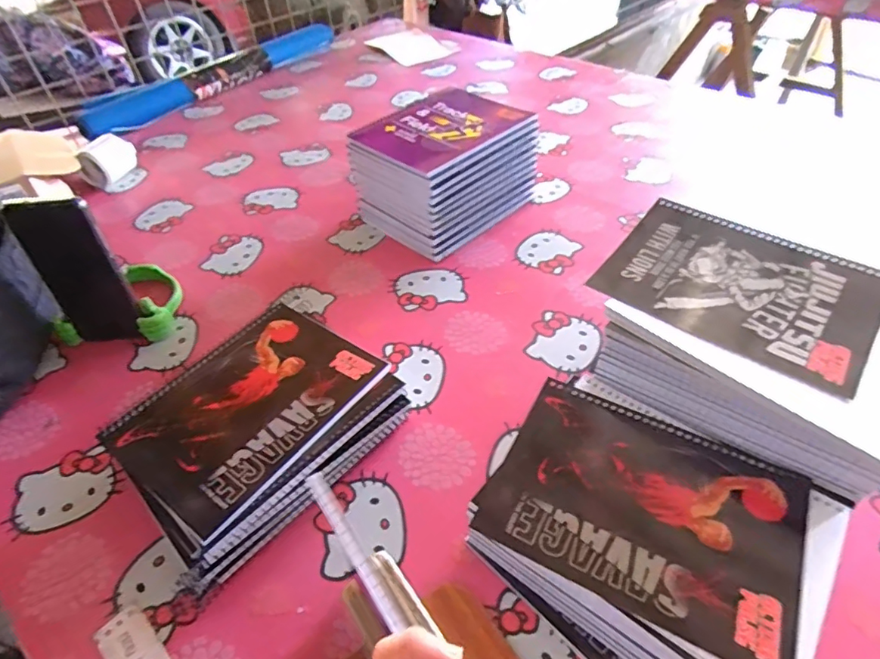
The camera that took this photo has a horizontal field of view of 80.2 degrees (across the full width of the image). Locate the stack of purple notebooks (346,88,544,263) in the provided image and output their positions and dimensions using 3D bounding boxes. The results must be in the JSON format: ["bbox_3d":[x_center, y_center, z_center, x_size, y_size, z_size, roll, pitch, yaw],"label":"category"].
[{"bbox_3d":[0.008,-0.214,0.697,0.163,0.121,0.192,33,55,31],"label":"stack of purple notebooks"}]

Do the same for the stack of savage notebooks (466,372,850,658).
[{"bbox_3d":[0.142,0.147,0.375,0.209,0.059,0.174,28,53,28],"label":"stack of savage notebooks"}]

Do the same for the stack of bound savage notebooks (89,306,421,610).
[{"bbox_3d":[-0.157,0.081,0.461,0.206,0.054,0.166,-36,54,-29],"label":"stack of bound savage notebooks"}]

